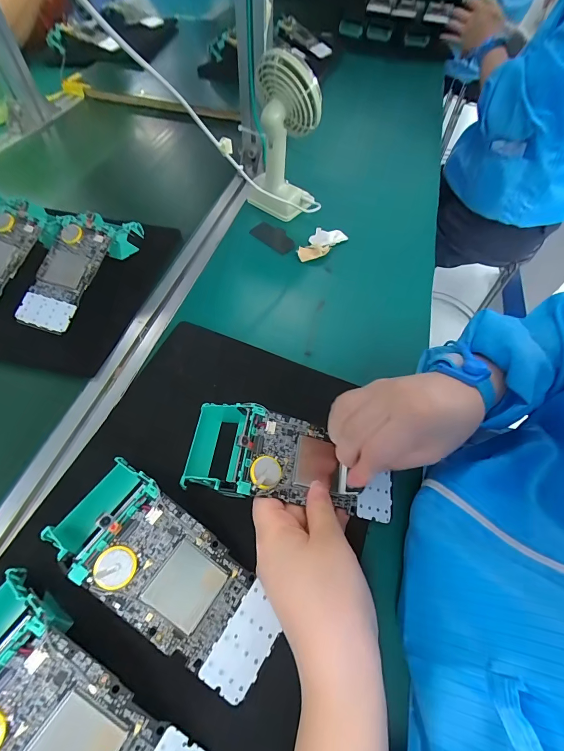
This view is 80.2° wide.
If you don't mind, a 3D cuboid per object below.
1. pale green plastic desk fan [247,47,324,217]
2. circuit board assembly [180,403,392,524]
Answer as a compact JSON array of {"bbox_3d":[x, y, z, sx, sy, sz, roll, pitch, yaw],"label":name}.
[{"bbox_3d":[0.001,-0.319,0.454,0.090,0.182,0.085,1,57,-3],"label":"pale green plastic desk fan"},{"bbox_3d":[0.011,0.077,0.278,0.172,0.040,0.071,20,57,-7],"label":"circuit board assembly"}]

